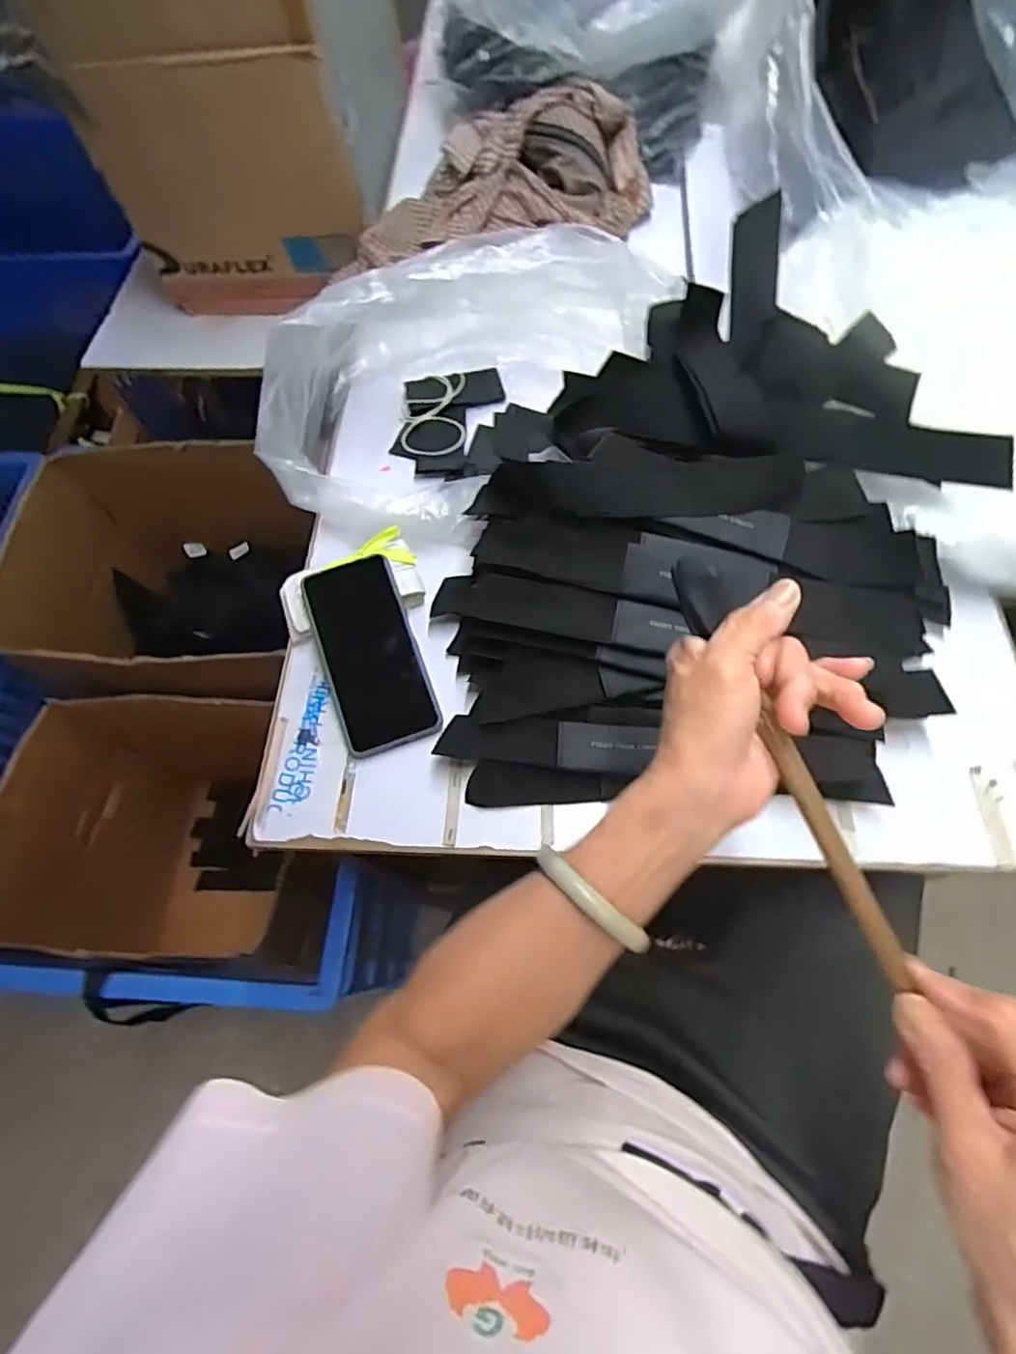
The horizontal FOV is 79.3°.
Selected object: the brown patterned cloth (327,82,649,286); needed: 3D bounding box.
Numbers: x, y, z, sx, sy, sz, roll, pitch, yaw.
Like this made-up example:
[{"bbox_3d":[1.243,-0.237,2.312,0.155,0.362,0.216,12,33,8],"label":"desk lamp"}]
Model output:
[{"bbox_3d":[-0.026,-0.616,0.751,0.384,0.106,0.232,-23,65,-7],"label":"brown patterned cloth"}]

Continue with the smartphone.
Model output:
[{"bbox_3d":[-0.119,-0.021,0.519,0.082,0.011,0.168,-20,74,-4],"label":"smartphone"}]

